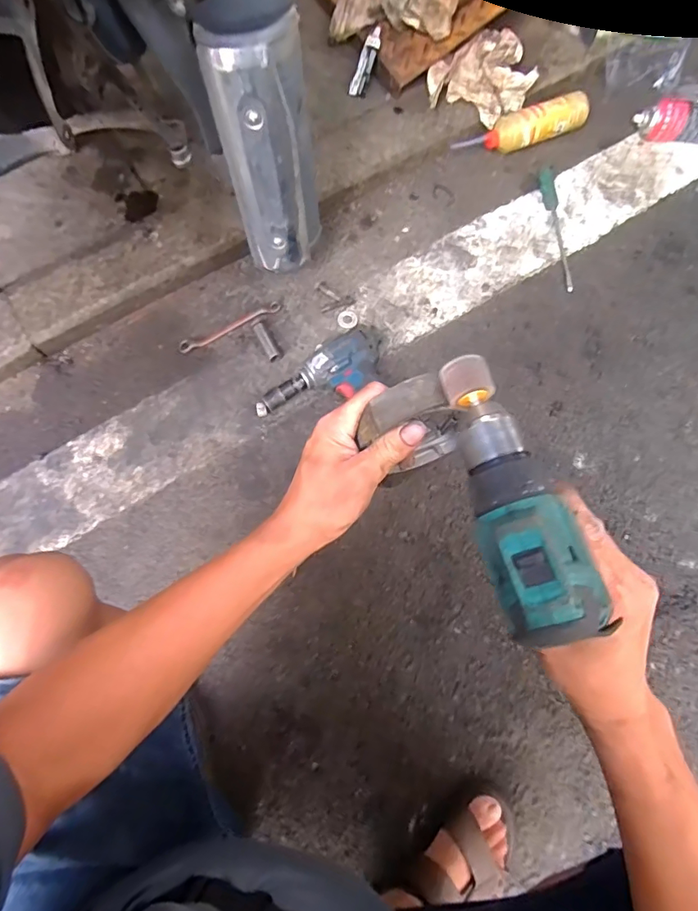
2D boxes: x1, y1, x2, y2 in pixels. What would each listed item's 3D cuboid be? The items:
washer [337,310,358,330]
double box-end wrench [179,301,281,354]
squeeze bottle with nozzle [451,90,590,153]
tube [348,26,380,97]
[{"bbox_3d":[-0.002,-0.239,0.841,0.034,0.006,0.039,-37,77,-10],"label":"washer"},{"bbox_3d":[-0.205,-0.225,0.833,0.187,0.016,0.024,-30,75,-8],"label":"double box-end wrench"},{"bbox_3d":[0.337,-0.635,0.934,0.266,0.059,0.054,-19,74,-5],"label":"squeeze bottle with nozzle"},{"bbox_3d":[0.034,-0.753,0.914,0.033,0.015,0.125,20,97,6],"label":"tube"}]

